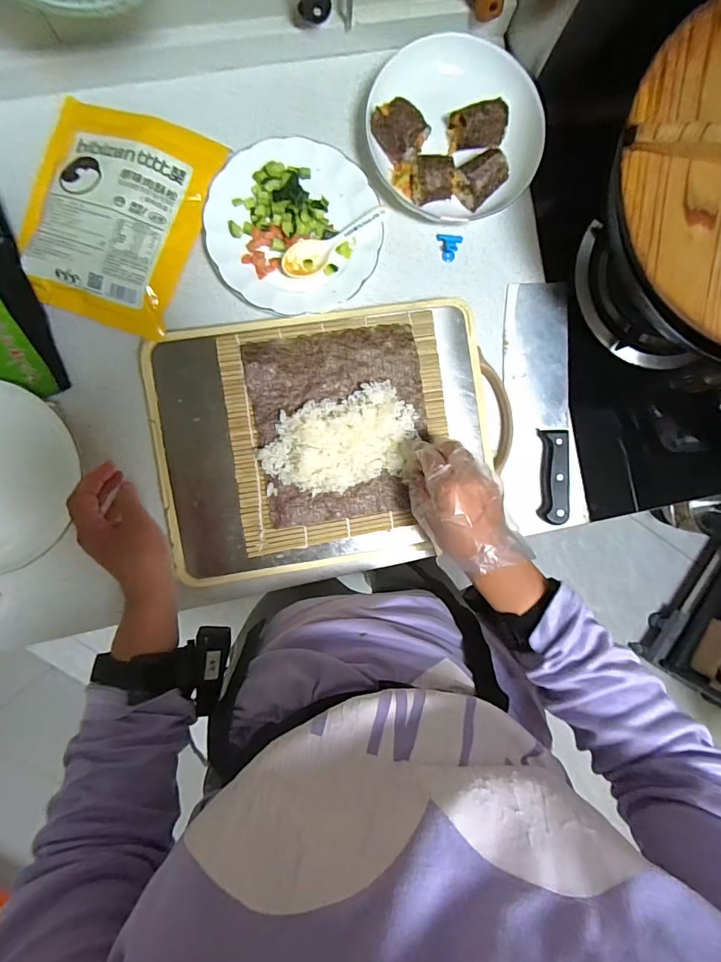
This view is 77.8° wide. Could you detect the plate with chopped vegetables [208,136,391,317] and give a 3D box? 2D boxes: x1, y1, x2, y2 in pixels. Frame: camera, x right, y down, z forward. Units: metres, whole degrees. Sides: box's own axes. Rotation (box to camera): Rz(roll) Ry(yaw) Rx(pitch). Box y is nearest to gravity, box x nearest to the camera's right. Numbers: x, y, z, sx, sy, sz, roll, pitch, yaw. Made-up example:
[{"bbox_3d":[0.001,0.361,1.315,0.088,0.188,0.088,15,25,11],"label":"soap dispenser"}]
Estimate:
[{"bbox_3d":[-0.075,-0.282,0.496,0.182,0.019,0.187,0,92,-5],"label":"plate with chopped vegetables"}]

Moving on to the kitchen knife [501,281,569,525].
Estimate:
[{"bbox_3d":[0.209,-0.093,0.530,0.074,0.026,0.277,-1,92,-5],"label":"kitchen knife"}]

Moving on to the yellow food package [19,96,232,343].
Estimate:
[{"bbox_3d":[-0.268,-0.284,0.476,0.179,0.041,0.221,18,90,-5],"label":"yellow food package"}]

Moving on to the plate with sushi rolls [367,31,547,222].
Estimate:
[{"bbox_3d":[0.103,-0.386,0.498,0.193,0.049,0.166,5,91,-5],"label":"plate with sushi rolls"}]

